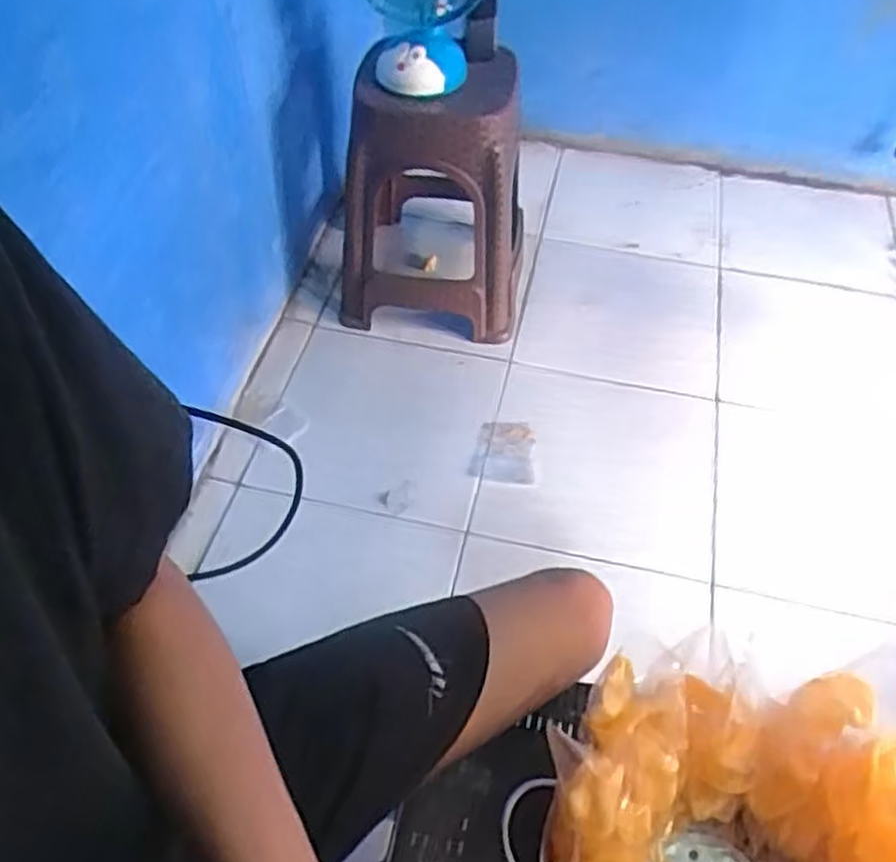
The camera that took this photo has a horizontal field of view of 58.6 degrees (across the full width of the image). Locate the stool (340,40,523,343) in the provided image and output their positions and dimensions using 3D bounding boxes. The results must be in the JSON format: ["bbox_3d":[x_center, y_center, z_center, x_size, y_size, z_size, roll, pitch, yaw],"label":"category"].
[{"bbox_3d":[-0.028,-0.467,1.562,0.373,0.487,0.339,10,53,6],"label":"stool"}]

